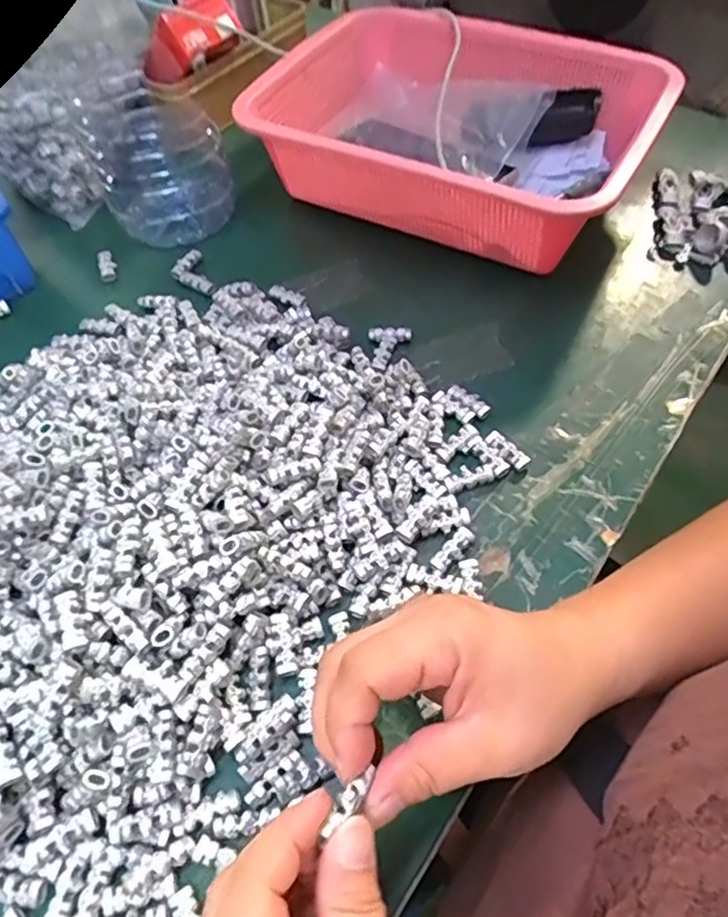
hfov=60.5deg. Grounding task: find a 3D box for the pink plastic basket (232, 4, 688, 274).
[{"bbox_3d":[0.075,-0.257,0.507,0.292,0.088,0.217,22,60,17],"label":"pink plastic basket"}]

